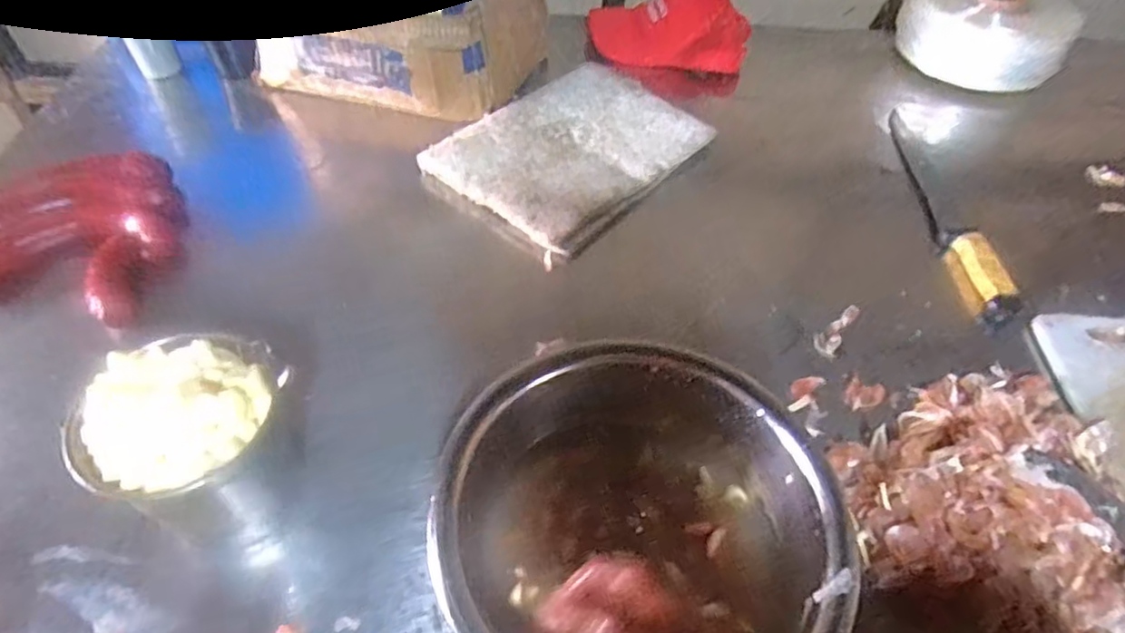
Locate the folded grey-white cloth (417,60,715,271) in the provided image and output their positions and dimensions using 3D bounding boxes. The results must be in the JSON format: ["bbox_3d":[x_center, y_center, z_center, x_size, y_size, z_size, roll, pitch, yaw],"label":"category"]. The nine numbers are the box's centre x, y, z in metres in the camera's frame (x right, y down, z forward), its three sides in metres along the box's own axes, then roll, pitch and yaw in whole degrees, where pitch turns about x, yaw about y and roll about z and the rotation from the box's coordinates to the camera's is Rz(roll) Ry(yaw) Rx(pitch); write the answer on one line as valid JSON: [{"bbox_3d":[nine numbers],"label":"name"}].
[{"bbox_3d":[0.015,-0.226,0.866,0.256,0.041,0.344,38,59,25],"label":"folded grey-white cloth"}]

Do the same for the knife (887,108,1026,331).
[{"bbox_3d":[0.488,-0.158,0.847,0.046,0.040,0.395,0,50,-4],"label":"knife"}]

